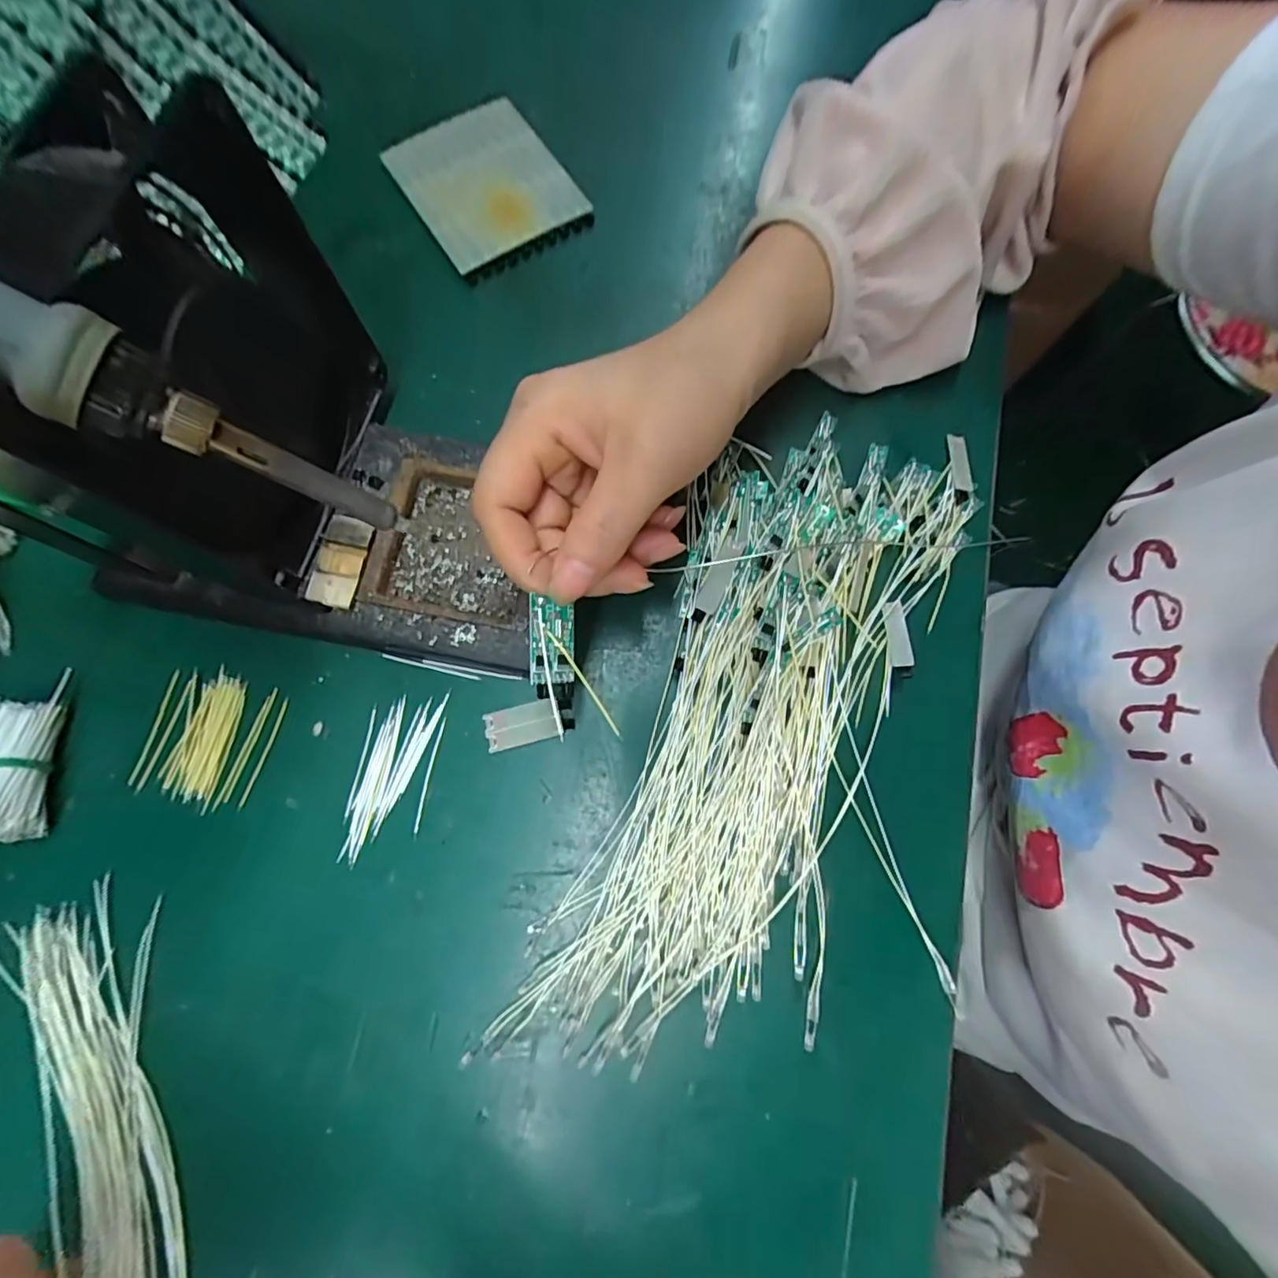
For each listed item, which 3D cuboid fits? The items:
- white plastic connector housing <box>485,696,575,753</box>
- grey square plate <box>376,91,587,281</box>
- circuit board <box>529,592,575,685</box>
[{"bbox_3d":[-0.046,0.035,0.237,0.036,0.005,0.017,-13,76,-3],"label":"white plastic connector housing"},{"bbox_3d":[-0.082,-0.246,0.307,0.076,0.011,0.096,-33,78,-8],"label":"grey square plate"},{"bbox_3d":[-0.030,0.001,0.200,0.016,0.004,0.029,-1,93,-27],"label":"circuit board"}]

